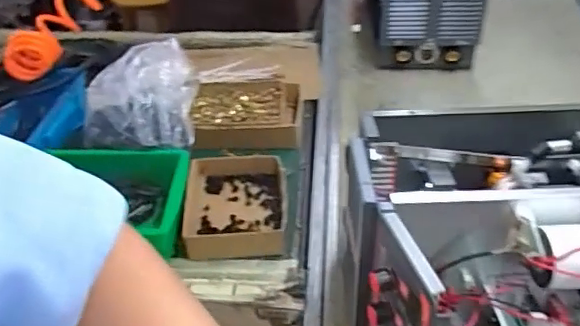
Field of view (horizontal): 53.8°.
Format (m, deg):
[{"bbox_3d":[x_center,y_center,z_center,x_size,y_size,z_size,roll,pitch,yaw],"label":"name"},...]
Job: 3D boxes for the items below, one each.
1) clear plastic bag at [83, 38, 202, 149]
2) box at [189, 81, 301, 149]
[{"bbox_3d":[-0.229,-0.103,0.873,0.174,0.097,0.144,-10,38,-9],"label":"clear plastic bag"},{"bbox_3d":[-0.079,-0.086,1.001,0.202,0.051,0.167,-2,38,2],"label":"box"}]

